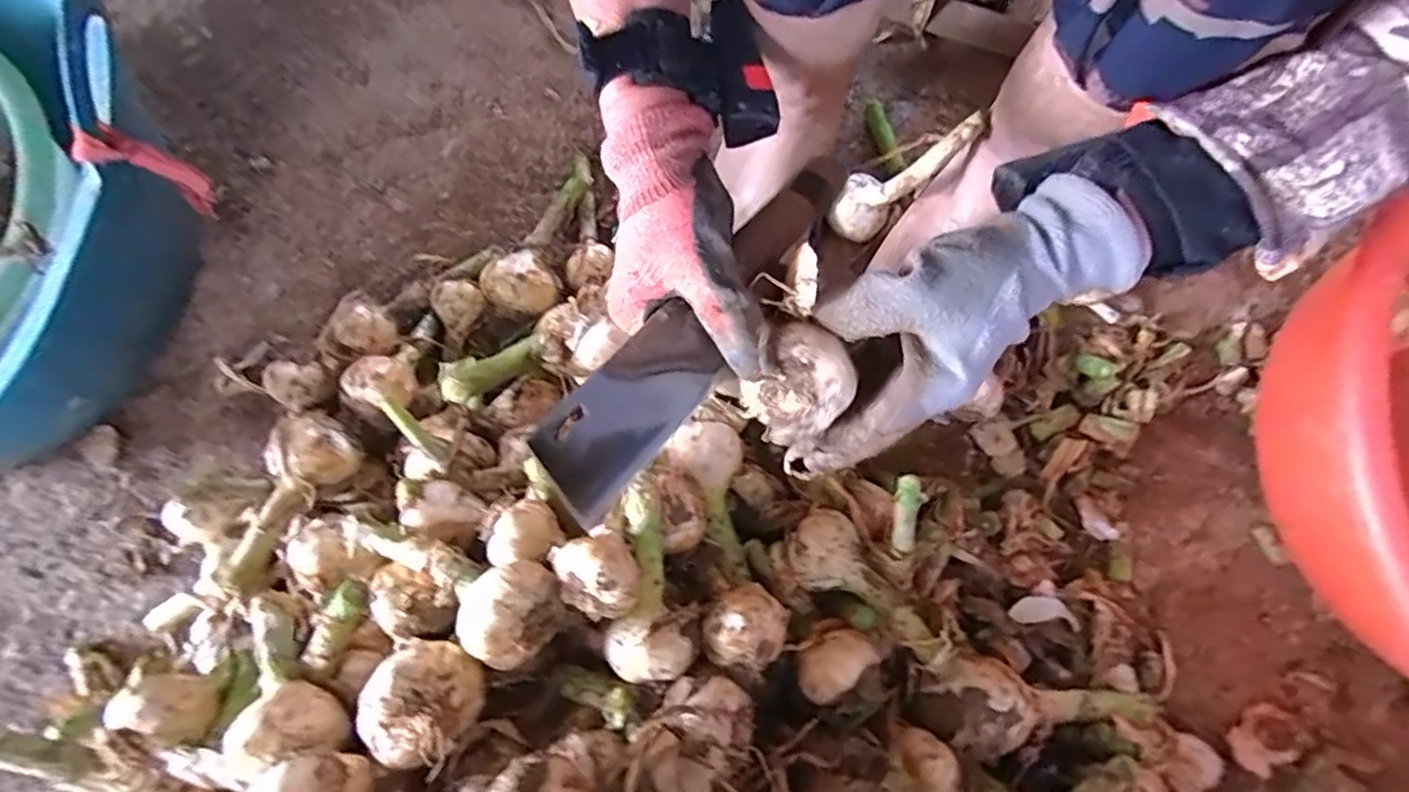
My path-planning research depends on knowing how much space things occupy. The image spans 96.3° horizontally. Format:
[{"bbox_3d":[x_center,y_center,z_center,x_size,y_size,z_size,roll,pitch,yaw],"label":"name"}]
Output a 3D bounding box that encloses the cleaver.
[{"bbox_3d":[0.001,-0.040,0.315,0.043,0.023,0.223,35,69,7],"label":"cleaver"}]

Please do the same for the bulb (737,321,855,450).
[{"bbox_3d":[0.043,-0.006,0.304,0.049,0.034,0.048,0,78,0],"label":"bulb"}]

